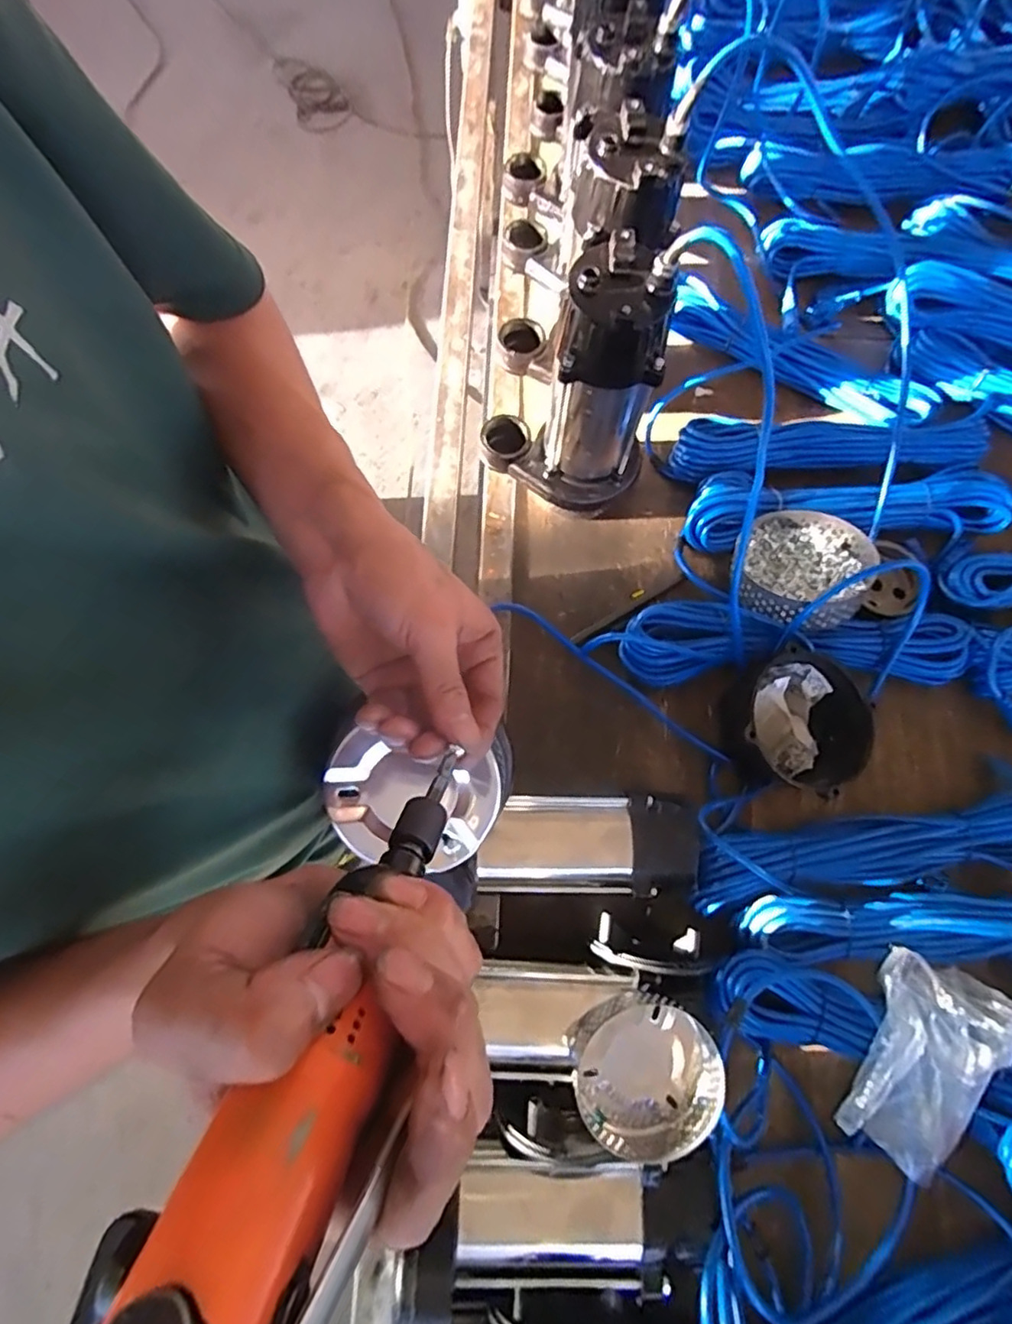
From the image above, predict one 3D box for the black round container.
[{"bbox_3d":[0.295,0.067,0.593,0.117,0.081,0.125,0,72,-1],"label":"black round container"}]

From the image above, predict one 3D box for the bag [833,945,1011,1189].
[{"bbox_3d":[0.336,0.325,0.486,0.103,0.063,0.155,21,73,5],"label":"bag"}]

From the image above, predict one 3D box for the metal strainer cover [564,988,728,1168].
[{"bbox_3d":[0.105,0.311,0.455,0.107,0.034,0.106,-24,75,-9],"label":"metal strainer cover"}]

